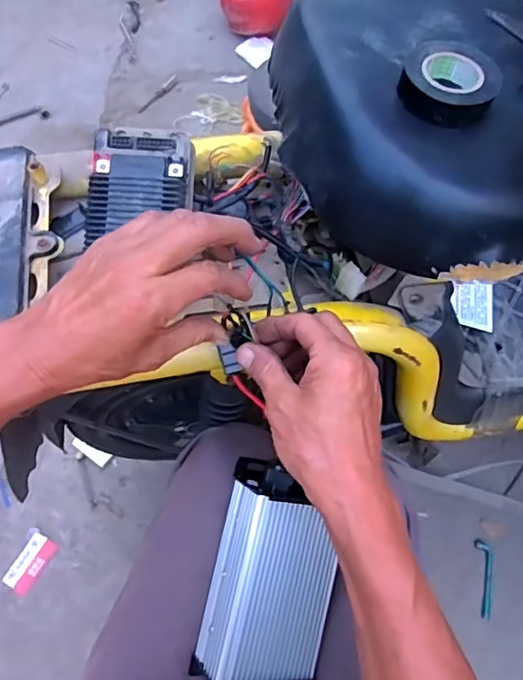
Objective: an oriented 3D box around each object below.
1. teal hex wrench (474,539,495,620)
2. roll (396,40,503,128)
[{"bbox_3d":[0.363,0.385,0.861,0.030,0.004,0.116,6,62,4],"label":"teal hex wrench"},{"bbox_3d":[0.119,-0.165,0.340,0.059,0.020,0.059,0,62,0],"label":"roll"}]

